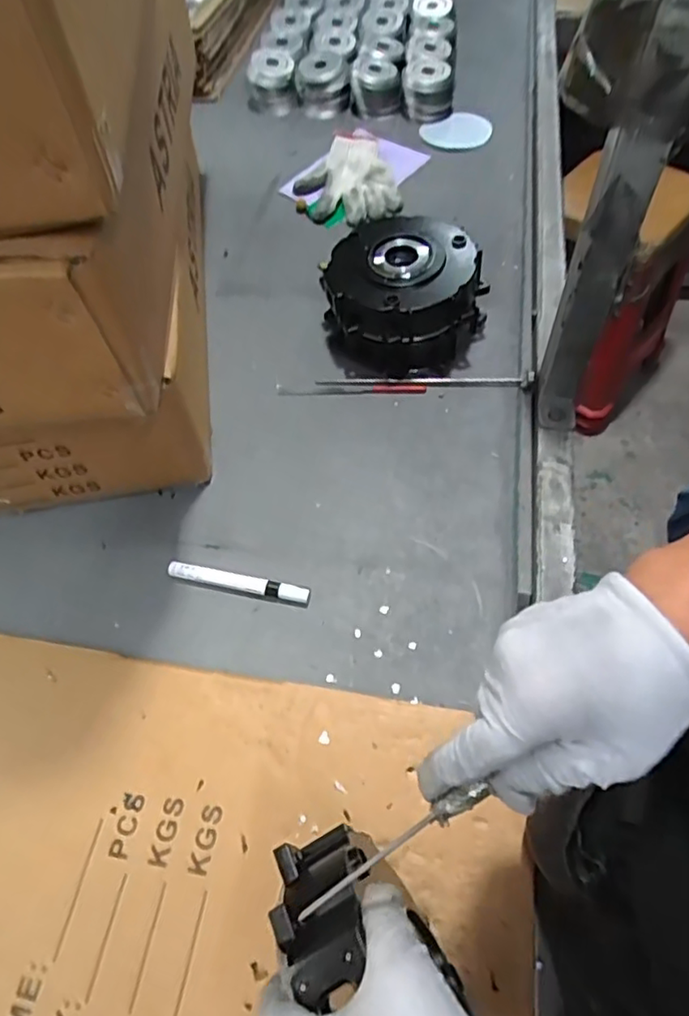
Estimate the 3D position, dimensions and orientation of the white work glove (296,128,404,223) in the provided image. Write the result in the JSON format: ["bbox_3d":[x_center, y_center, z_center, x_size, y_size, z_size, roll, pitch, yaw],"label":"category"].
[{"bbox_3d":[0.001,-0.510,0.933,0.152,0.038,0.204,-19,59,-8],"label":"white work glove"}]

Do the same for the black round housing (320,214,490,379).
[{"bbox_3d":[0.072,-0.255,0.722,0.189,0.104,0.164,0,58,4],"label":"black round housing"}]

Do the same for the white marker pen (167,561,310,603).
[{"bbox_3d":[-0.104,0.072,0.591,0.143,0.014,0.018,9,59,10],"label":"white marker pen"}]

